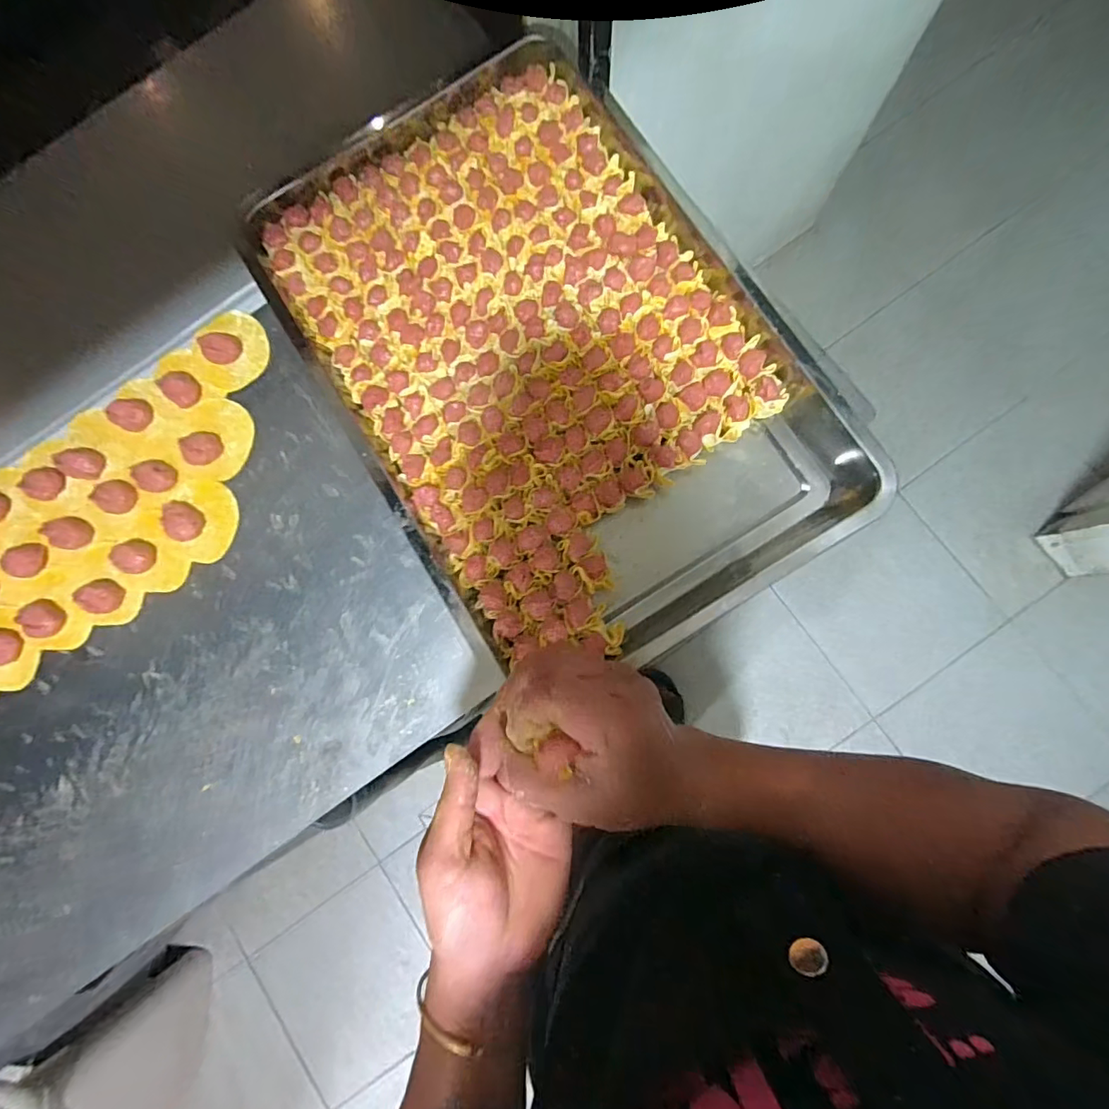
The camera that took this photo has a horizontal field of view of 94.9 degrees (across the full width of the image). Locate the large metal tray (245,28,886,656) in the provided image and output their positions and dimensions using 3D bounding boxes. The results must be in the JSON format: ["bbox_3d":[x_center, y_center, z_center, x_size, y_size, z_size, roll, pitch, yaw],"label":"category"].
[{"bbox_3d":[-0.012,-0.200,0.503,0.388,0.045,0.587,-33,82,-1],"label":"large metal tray"}]

